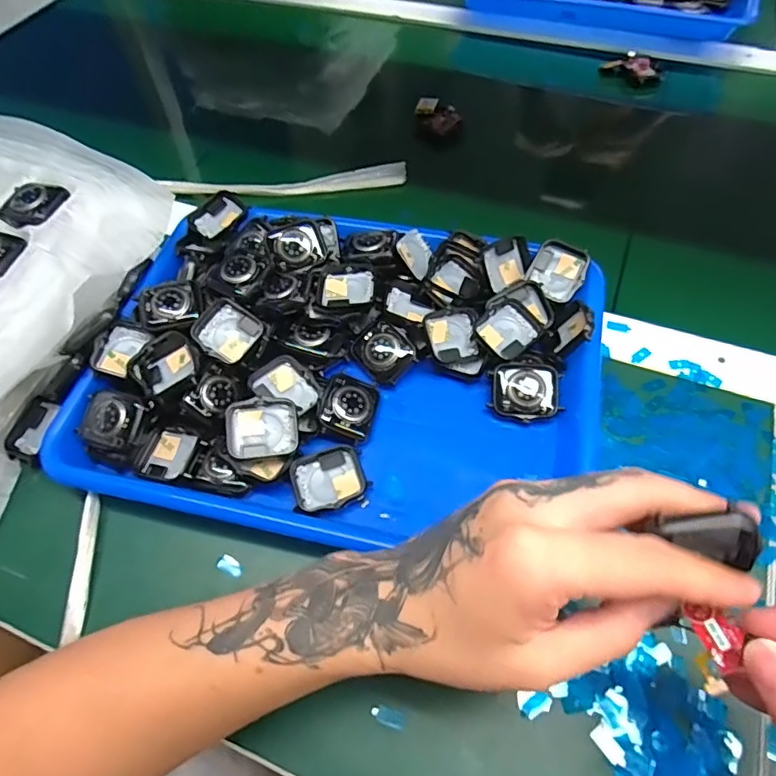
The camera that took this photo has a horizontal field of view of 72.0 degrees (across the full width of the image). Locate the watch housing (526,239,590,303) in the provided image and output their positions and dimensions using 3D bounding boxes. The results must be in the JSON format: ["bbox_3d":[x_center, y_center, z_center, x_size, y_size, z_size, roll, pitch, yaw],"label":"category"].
[{"bbox_3d":[0.125,-0.087,0.395,0.038,0.010,0.041,31,91,13],"label":"watch housing"}]

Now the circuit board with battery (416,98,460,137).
[{"bbox_3d":[0.049,-0.276,0.541,0.031,0.013,0.046,-41,65,-20],"label":"circuit board with battery"}]

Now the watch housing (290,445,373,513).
[{"bbox_3d":[-0.037,0.057,0.331,0.045,0.011,0.038,-21,60,-9],"label":"watch housing"}]

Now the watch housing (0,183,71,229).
[{"bbox_3d":[-0.252,-0.130,0.375,0.046,0.006,0.038,17,61,14],"label":"watch housing"}]

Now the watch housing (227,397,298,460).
[{"bbox_3d":[-0.078,0.025,0.332,0.041,0.009,0.037,-8,79,-14],"label":"watch housing"}]

